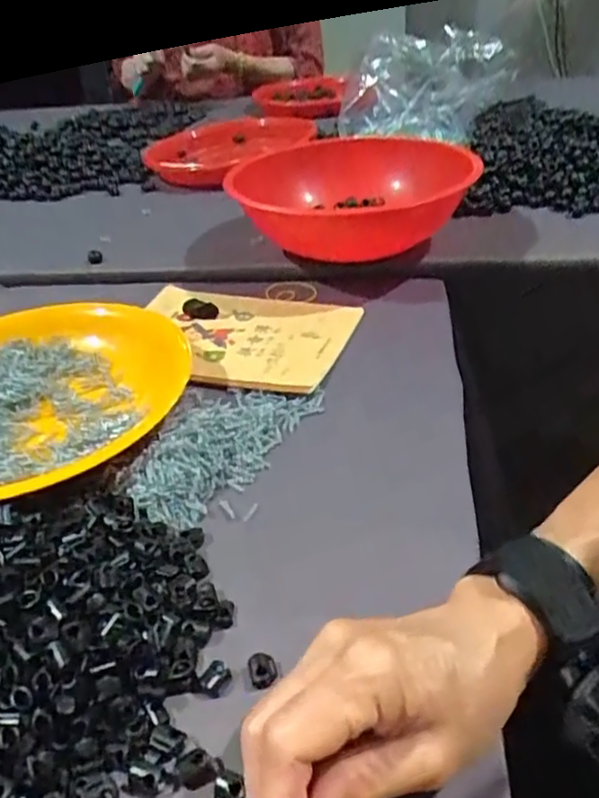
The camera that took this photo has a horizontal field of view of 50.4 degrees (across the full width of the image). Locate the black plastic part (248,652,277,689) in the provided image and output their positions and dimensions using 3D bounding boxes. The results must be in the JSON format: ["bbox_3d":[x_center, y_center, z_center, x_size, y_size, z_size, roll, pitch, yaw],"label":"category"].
[{"bbox_3d":[-0.018,0.130,0.305,0.013,0.005,0.016,-11,36,-7],"label":"black plastic part"}]

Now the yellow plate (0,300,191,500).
[{"bbox_3d":[-0.208,-0.001,0.477,0.214,0.039,0.231,-4,36,3],"label":"yellow plate"}]

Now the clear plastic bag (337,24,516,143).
[{"bbox_3d":[0.155,-0.379,0.783,0.199,0.102,0.116,-2,37,8],"label":"clear plastic bag"}]

